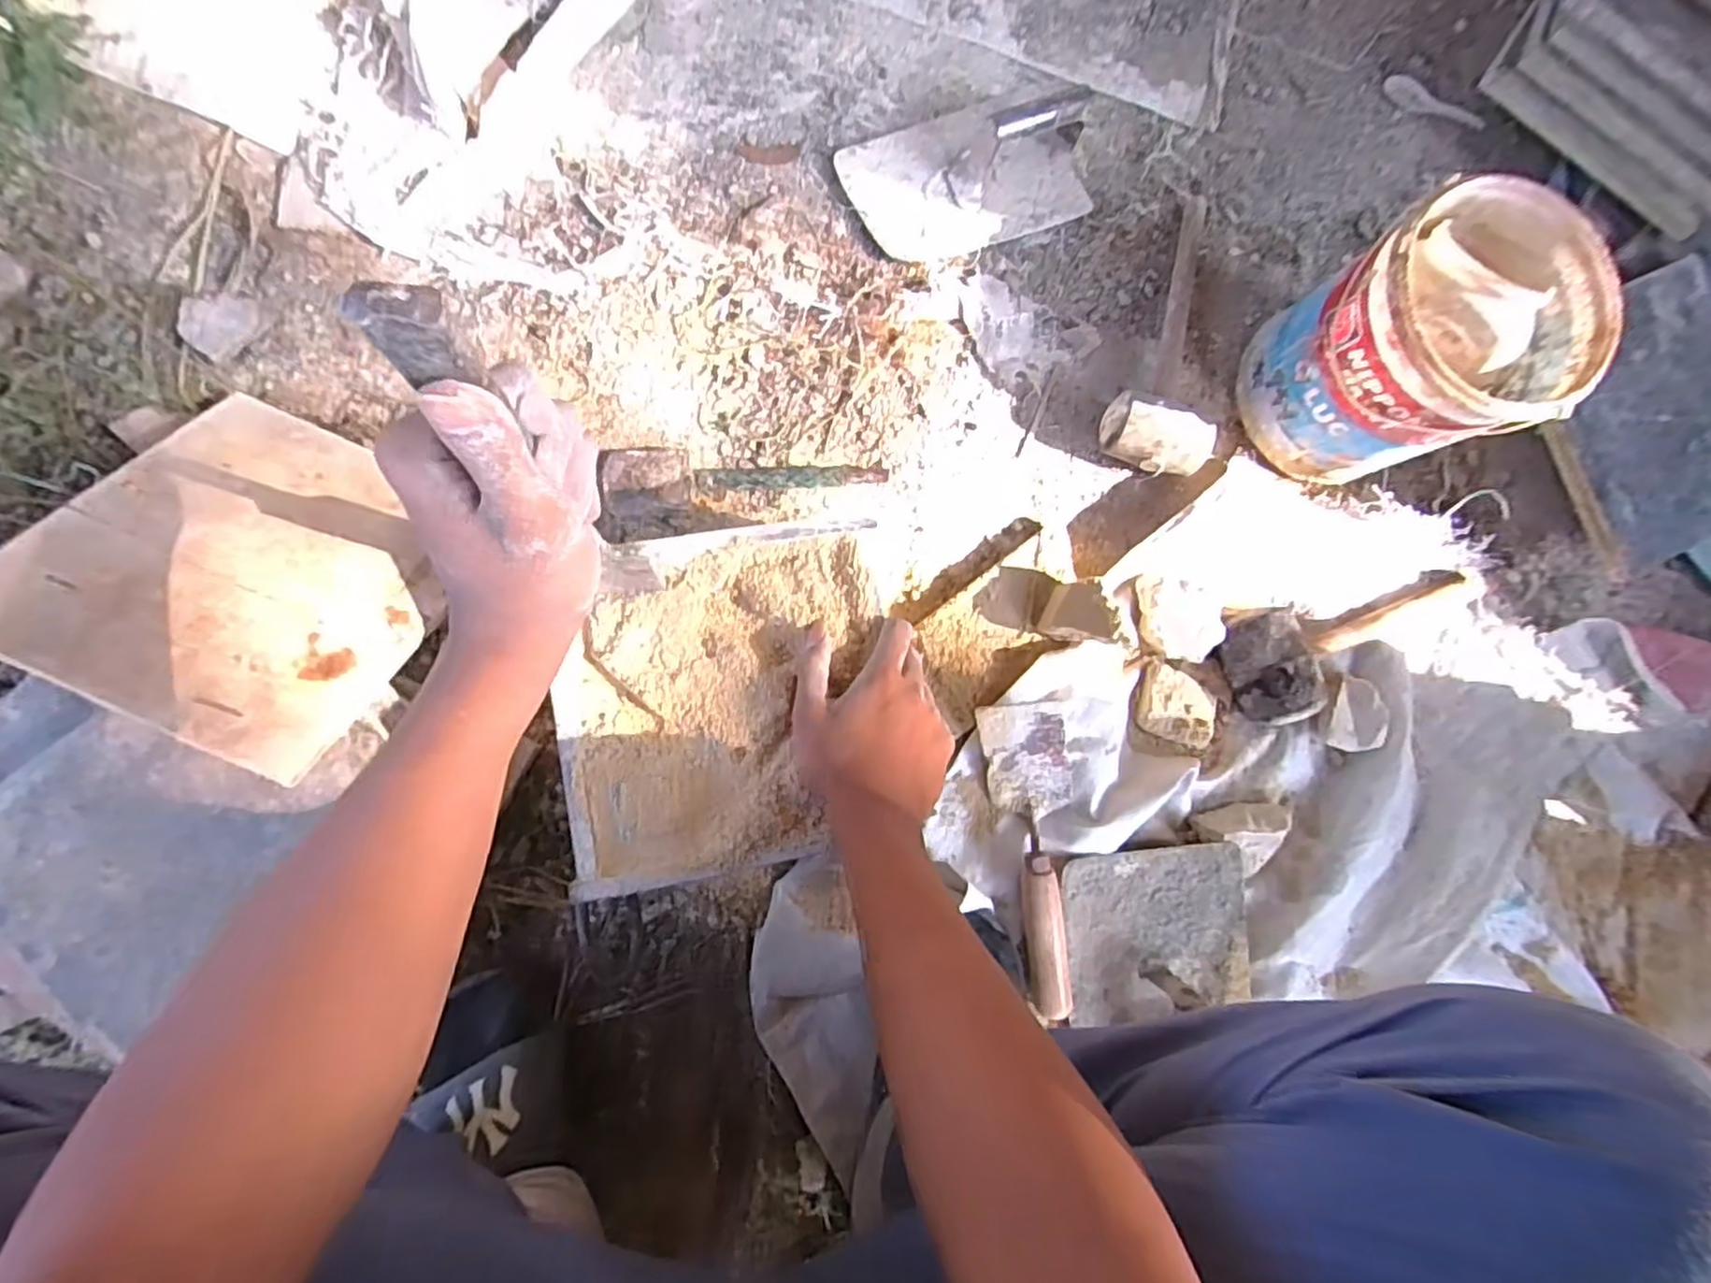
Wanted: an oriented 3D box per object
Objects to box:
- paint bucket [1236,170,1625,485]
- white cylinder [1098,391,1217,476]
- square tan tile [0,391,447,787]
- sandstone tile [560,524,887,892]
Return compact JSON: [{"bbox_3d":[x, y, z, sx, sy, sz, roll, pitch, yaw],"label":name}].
[{"bbox_3d":[0.469,-0.244,0.626,0.168,0.205,0.173,1,84,-7],"label":"paint bucket"},{"bbox_3d":[0.272,-0.181,0.664,0.102,0.063,0.051,21,82,-5],"label":"white cylinder"},{"bbox_3d":[-0.427,-0.054,0.522,0.243,0.013,0.243,26,55,-4],"label":"square tan tile"},{"bbox_3d":[-0.088,0.038,0.487,0.213,0.021,0.223,-7,86,-9],"label":"sandstone tile"}]

